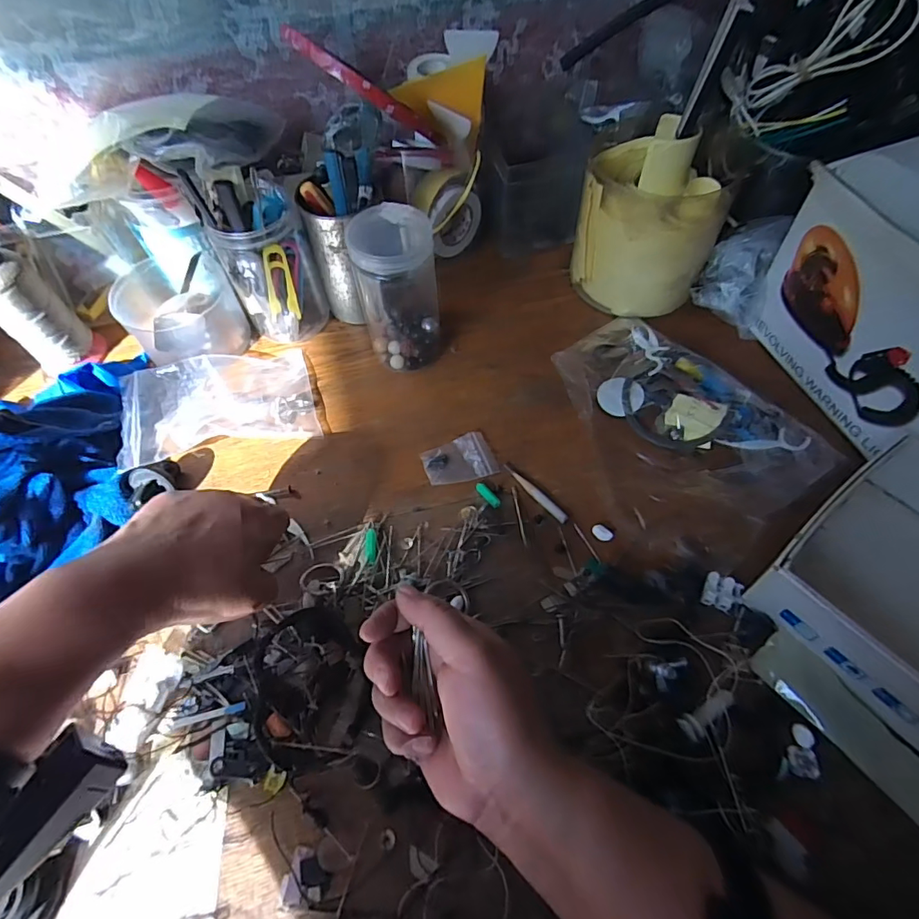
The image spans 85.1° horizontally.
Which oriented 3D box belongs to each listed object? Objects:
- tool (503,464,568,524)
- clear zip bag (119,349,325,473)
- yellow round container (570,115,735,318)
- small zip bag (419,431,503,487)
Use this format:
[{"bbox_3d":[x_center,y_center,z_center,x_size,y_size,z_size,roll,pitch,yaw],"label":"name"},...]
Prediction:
[{"bbox_3d":[0.057,0.024,0.383,0.009,0.004,0.065,-35,62,-18],"label":"tool"},{"bbox_3d":[-0.200,-0.049,0.421,0.147,0.019,0.104,-12,56,-19],"label":"clear zip bag"},{"bbox_3d":[0.168,-0.211,0.456,0.121,0.127,0.103,9,58,8],"label":"yellow round container"},{"bbox_3d":[-0.001,0.001,0.398,0.055,0.004,0.039,-18,58,-9],"label":"small zip bag"}]

